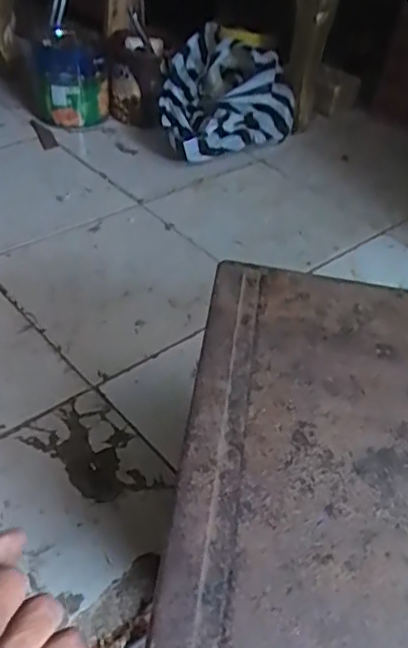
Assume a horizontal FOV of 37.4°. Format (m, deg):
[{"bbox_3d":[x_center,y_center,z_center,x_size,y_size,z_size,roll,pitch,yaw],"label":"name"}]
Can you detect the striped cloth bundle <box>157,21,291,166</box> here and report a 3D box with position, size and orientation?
[{"bbox_3d":[0.024,-0.472,1.260,0.285,0.171,0.209,-25,51,-31],"label":"striped cloth bundle"}]

